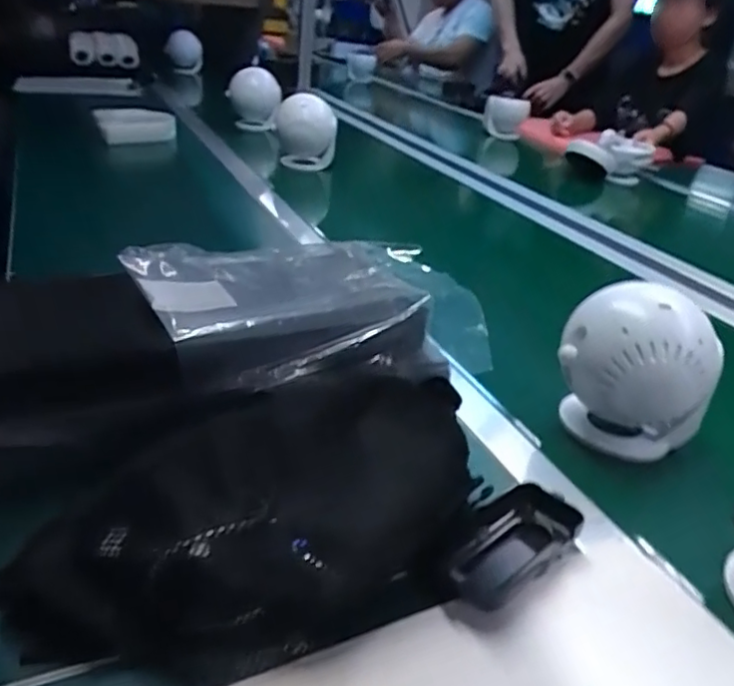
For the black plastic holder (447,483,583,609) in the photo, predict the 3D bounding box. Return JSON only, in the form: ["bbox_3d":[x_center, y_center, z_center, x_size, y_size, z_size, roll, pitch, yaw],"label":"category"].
[{"bbox_3d":[0.093,0.127,0.407,0.052,0.029,0.104,27,35,38],"label":"black plastic holder"}]

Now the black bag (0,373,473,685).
[{"bbox_3d":[-0.061,0.099,0.379,0.285,0.083,0.151,-10,30,-24],"label":"black bag"}]

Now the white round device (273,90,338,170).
[{"bbox_3d":[-0.115,-0.389,1.202,0.111,0.141,0.113,2,27,-2],"label":"white round device"}]

